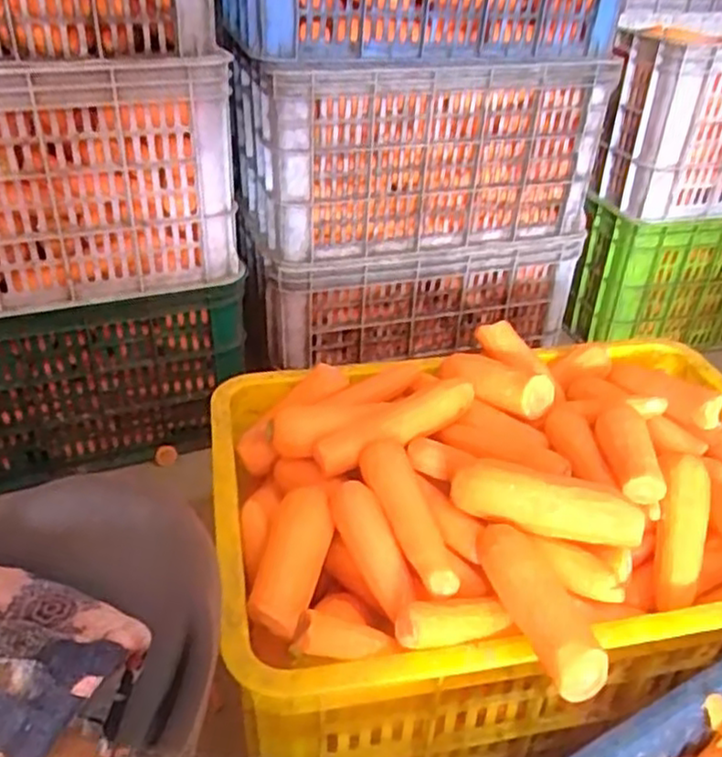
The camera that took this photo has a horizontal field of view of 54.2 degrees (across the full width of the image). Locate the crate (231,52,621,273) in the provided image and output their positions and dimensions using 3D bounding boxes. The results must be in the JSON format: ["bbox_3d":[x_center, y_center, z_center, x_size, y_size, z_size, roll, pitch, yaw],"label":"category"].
[{"bbox_3d":[0.067,-0.340,1.058,0.469,0.273,0.322,-13,37,-20],"label":"crate"}]

